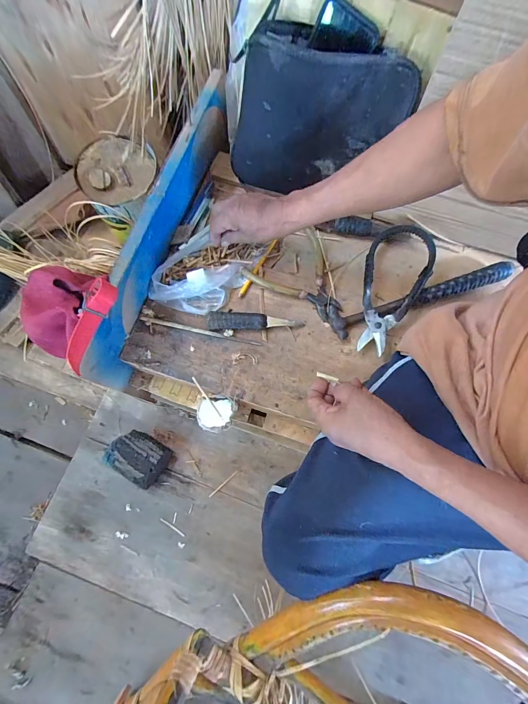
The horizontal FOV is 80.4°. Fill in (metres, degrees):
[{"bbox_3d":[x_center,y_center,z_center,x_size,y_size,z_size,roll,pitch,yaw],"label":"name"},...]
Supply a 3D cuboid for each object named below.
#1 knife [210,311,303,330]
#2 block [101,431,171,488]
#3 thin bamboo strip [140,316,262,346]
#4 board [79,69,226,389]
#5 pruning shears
[{"bbox_3d":[-0.012,-0.046,0.467,0.138,0.019,0.025,0,76,-2],"label":"knife"},{"bbox_3d":[-0.271,0.223,0.673,0.128,0.056,0.093,33,77,7],"label":"block"},{"bbox_3d":[-0.094,-0.032,0.463,0.181,0.008,0.007,13,76,1],"label":"thin bamboo strip"},{"bbox_3d":[-0.147,-0.194,0.465,0.031,0.095,0.491,15,76,2],"label":"board"},{"bbox_3d":[0.191,-0.103,0.483,0.097,0.043,0.226,26,74,5],"label":"pruning shears"}]

